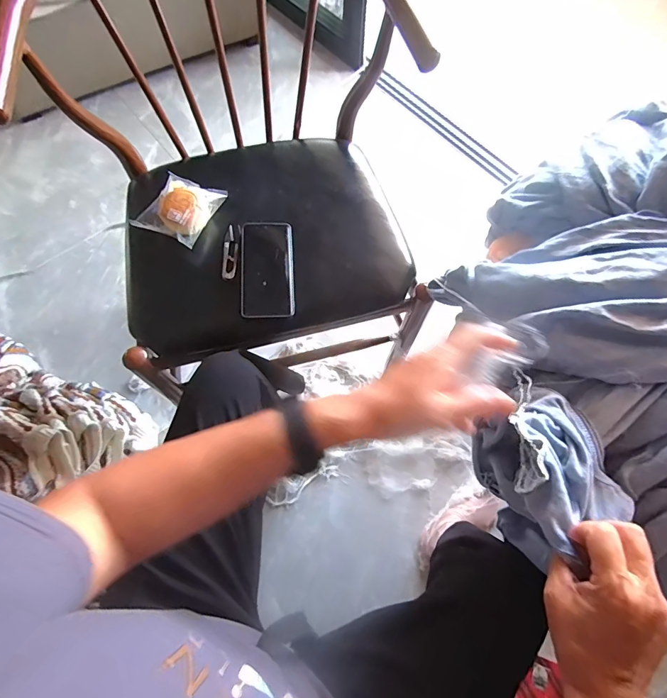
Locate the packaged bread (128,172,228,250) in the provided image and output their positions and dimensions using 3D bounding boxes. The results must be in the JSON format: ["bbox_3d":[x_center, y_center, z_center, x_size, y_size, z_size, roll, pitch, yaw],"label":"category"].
[{"bbox_3d":[-0.240,-0.222,0.623,0.095,0.040,0.120,22,68,9],"label":"packaged bread"}]

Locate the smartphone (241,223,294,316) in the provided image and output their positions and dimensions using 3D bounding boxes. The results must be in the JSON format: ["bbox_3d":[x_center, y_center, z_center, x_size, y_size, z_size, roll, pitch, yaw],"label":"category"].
[{"bbox_3d":[-0.100,-0.126,0.607,0.076,0.014,0.164,-2,66,-2],"label":"smartphone"}]

